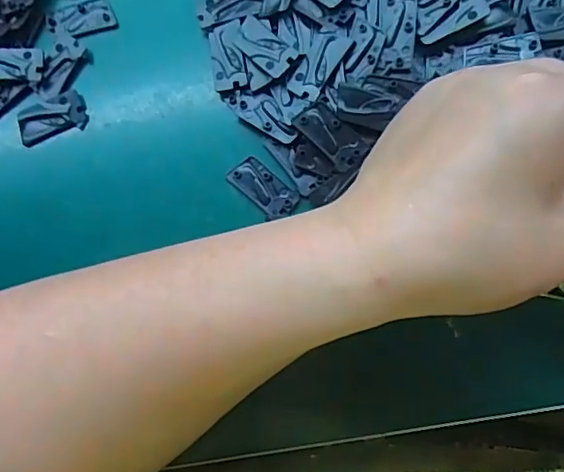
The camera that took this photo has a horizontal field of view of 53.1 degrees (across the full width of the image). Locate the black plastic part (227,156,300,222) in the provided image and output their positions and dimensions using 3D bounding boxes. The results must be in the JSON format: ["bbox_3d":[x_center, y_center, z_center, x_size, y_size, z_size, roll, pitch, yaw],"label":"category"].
[{"bbox_3d":[-0.009,-0.023,0.267,0.035,0.004,0.017,41,88,9],"label":"black plastic part"}]

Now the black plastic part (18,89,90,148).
[{"bbox_3d":[-0.114,-0.059,0.280,0.034,0.006,0.019,-20,81,3],"label":"black plastic part"}]

